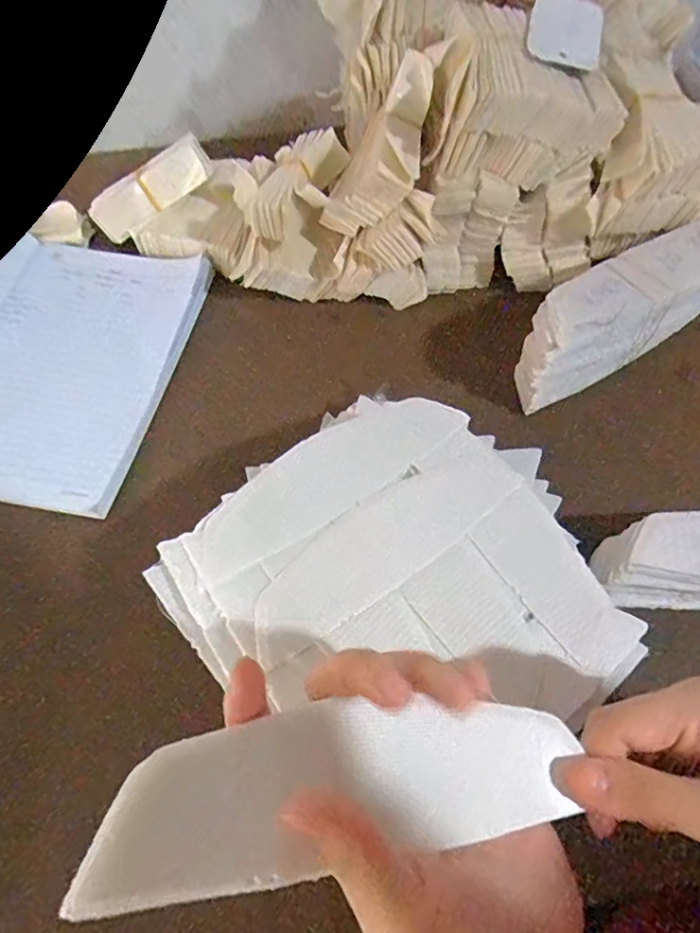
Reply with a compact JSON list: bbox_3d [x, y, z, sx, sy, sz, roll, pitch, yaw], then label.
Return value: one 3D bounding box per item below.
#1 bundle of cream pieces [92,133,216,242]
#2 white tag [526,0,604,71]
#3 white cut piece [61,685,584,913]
[{"bbox_3d":[-0.176,-0.246,0.498,0.117,0.028,0.038,-26,61,15],"label":"bundle of cream pieces"},{"bbox_3d":[0.167,-0.337,0.436,0.010,0.044,0.066,-36,57,-26],"label":"white tag"},{"bbox_3d":[0.005,0.103,0.186,0.165,0.006,0.045,4,61,-24],"label":"white cut piece"}]

